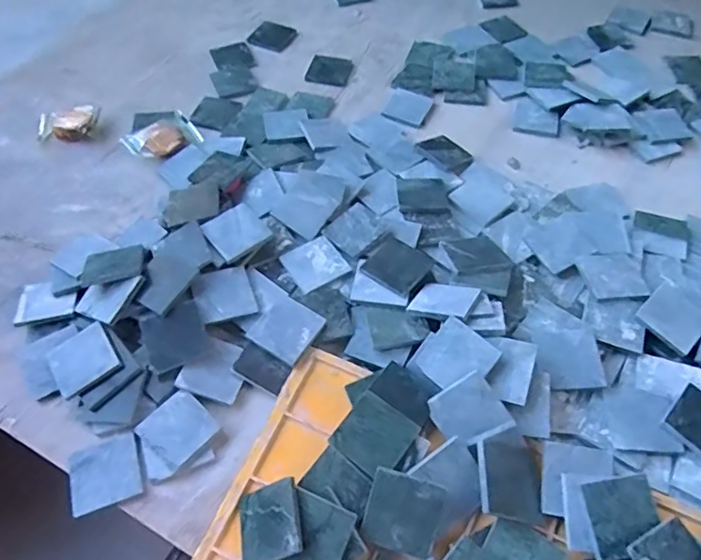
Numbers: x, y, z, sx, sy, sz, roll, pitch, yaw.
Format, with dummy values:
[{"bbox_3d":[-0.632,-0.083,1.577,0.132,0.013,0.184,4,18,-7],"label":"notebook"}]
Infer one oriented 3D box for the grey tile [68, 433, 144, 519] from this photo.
[{"bbox_3d":[-0.190,0.149,0.436,0.052,0.007,0.049,-16,58,-11],"label":"grey tile"}]

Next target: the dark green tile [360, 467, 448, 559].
[{"bbox_3d":[0.036,0.160,0.386,0.049,0.007,0.050,16,88,9],"label":"dark green tile"}]

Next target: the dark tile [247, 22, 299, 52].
[{"bbox_3d":[-0.105,-0.329,0.764,0.057,0.005,0.059,20,59,12],"label":"dark tile"}]

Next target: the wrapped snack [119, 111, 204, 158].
[{"bbox_3d":[-0.211,-0.160,0.635,0.076,0.013,0.050,-36,64,-22],"label":"wrapped snack"}]

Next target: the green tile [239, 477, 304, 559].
[{"bbox_3d":[-0.056,0.168,0.389,0.051,0.005,0.049,-26,50,23],"label":"green tile"}]

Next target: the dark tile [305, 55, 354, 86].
[{"bbox_3d":[-0.026,-0.264,0.715,0.055,0.006,0.048,7,57,4],"label":"dark tile"}]

